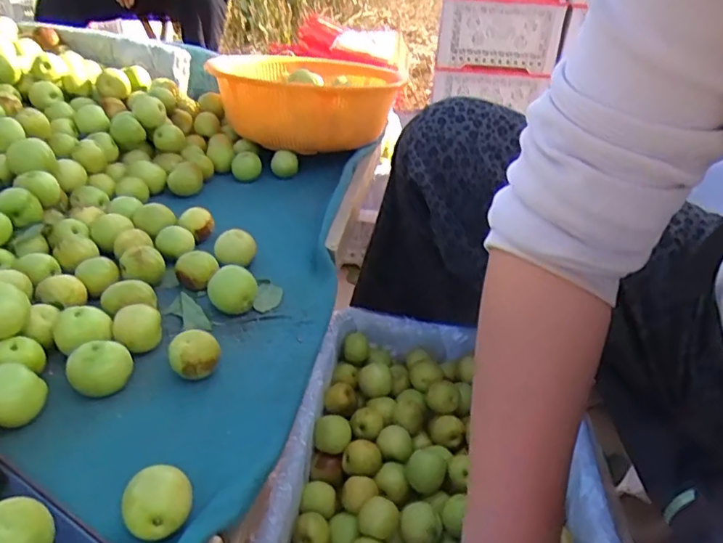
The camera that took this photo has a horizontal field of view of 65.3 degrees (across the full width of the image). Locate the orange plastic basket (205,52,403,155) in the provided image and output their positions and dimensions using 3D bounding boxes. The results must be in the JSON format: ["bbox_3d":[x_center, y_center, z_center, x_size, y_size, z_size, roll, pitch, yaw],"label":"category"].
[{"bbox_3d":[-0.075,-0.242,0.776,0.216,0.088,0.261,2,32,-4],"label":"orange plastic basket"}]

